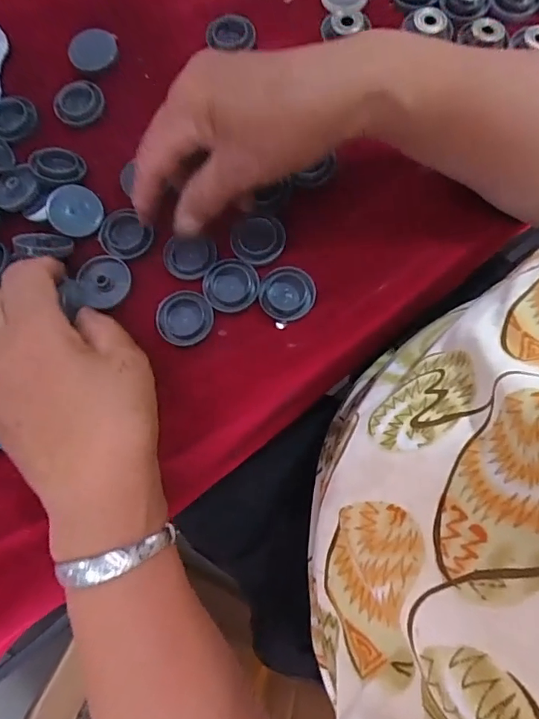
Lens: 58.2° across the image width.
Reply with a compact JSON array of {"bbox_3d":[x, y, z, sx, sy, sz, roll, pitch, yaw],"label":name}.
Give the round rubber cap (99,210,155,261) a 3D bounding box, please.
[{"bbox_3d":[-0.092,-0.078,0.303,0.033,0.006,0.029,44,82,10],"label":"round rubber cap"}]

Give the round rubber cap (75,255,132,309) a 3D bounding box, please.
[{"bbox_3d":[-0.101,-0.049,0.298,0.030,0.004,0.033,4,74,-15],"label":"round rubber cap"}]

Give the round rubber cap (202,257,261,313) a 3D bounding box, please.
[{"bbox_3d":[-0.023,-0.045,0.292,0.033,0.004,0.032,0,77,2],"label":"round rubber cap"}]

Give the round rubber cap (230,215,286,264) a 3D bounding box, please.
[{"bbox_3d":[-0.007,-0.073,0.296,0.032,0.007,0.027,-21,77,-3],"label":"round rubber cap"}]

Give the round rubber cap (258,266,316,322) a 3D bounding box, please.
[{"bbox_3d":[0.011,-0.040,0.290,0.033,0.004,0.033,0,77,2],"label":"round rubber cap"}]

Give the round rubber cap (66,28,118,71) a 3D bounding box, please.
[{"bbox_3d":[-0.125,-0.221,0.344,0.034,0.007,0.030,-32,78,-5],"label":"round rubber cap"}]

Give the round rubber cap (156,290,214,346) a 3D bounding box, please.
[{"bbox_3d":[-0.051,-0.025,0.289,0.033,0.004,0.033,0,77,2],"label":"round rubber cap"}]

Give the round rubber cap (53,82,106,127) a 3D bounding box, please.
[{"bbox_3d":[-0.132,-0.176,0.333,0.033,0.004,0.033,-1,77,1],"label":"round rubber cap"}]

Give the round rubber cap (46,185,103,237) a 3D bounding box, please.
[{"bbox_3d":[-0.123,-0.094,0.307,0.032,0.004,0.032,2,83,-18],"label":"round rubber cap"}]

